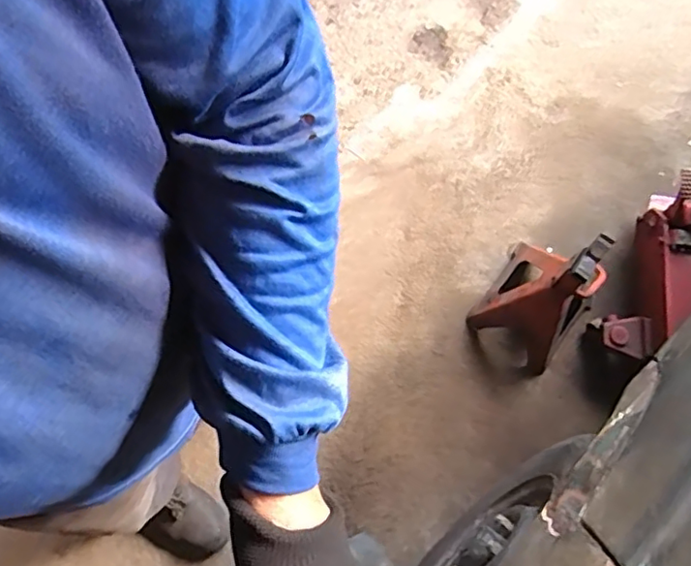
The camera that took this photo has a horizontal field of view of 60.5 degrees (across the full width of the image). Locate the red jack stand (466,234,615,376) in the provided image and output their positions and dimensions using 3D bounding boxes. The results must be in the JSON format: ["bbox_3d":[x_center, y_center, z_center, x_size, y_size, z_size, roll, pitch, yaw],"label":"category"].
[{"bbox_3d":[0.455,0.018,1.302,0.216,0.395,0.233,37,77,10],"label":"red jack stand"}]

